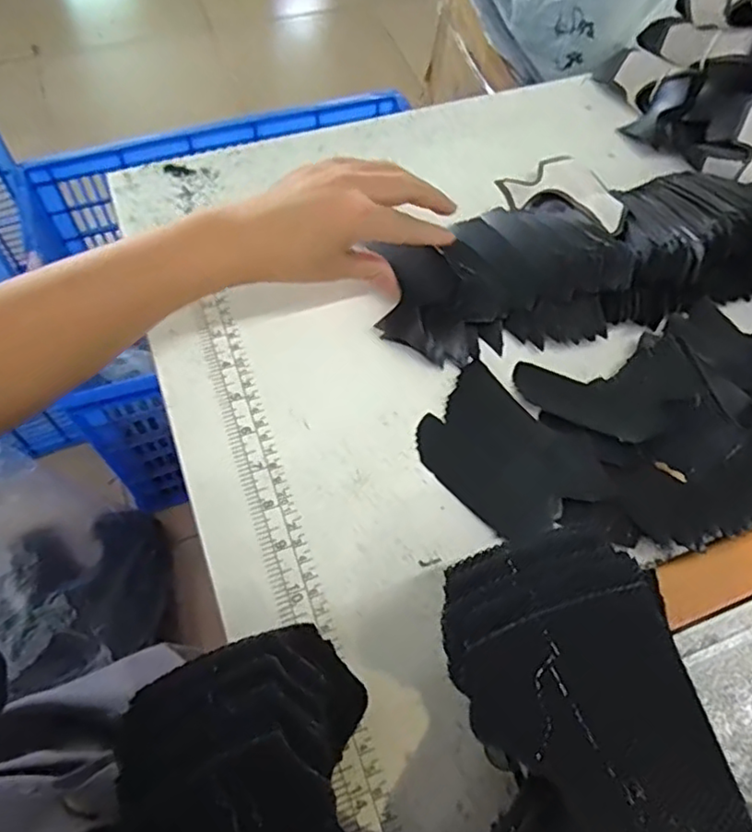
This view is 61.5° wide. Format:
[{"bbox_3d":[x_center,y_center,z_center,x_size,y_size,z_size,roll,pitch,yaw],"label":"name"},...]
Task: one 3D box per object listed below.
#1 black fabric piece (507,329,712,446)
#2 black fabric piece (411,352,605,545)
[{"bbox_3d":[0.149,-0.015,0.399,0.106,0.009,0.069,-14,60,8],"label":"black fabric piece"},{"bbox_3d":[0.074,0.024,0.381,0.070,0.013,0.107,-37,70,-19],"label":"black fabric piece"}]

